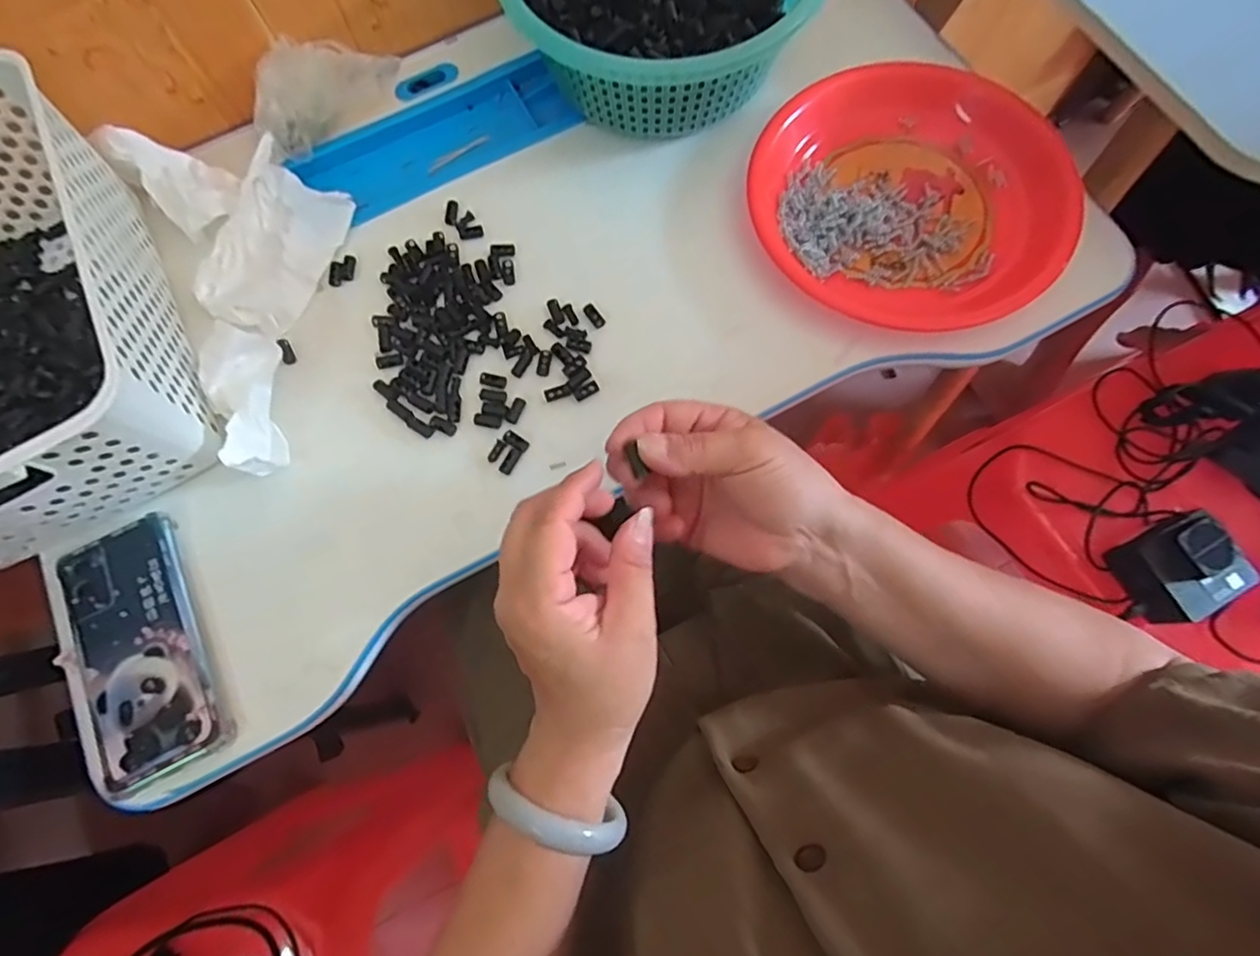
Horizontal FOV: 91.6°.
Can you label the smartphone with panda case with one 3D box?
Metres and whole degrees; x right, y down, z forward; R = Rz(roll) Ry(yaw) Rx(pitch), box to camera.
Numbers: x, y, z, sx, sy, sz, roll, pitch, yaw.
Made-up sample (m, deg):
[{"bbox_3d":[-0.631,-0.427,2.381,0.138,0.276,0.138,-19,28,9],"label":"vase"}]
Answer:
[{"bbox_3d":[-0.310,0.106,0.384,0.075,0.007,0.162,-27,75,-5],"label":"smartphone with panda case"}]

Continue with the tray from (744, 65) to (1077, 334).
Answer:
[{"bbox_3d":[0.202,-0.202,0.445,0.226,0.043,0.218,-34,76,-7],"label":"tray"}]

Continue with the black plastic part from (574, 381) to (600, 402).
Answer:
[{"bbox_3d":[-0.030,-0.061,0.430,0.018,0.004,0.008,-27,75,-5],"label":"black plastic part"}]

